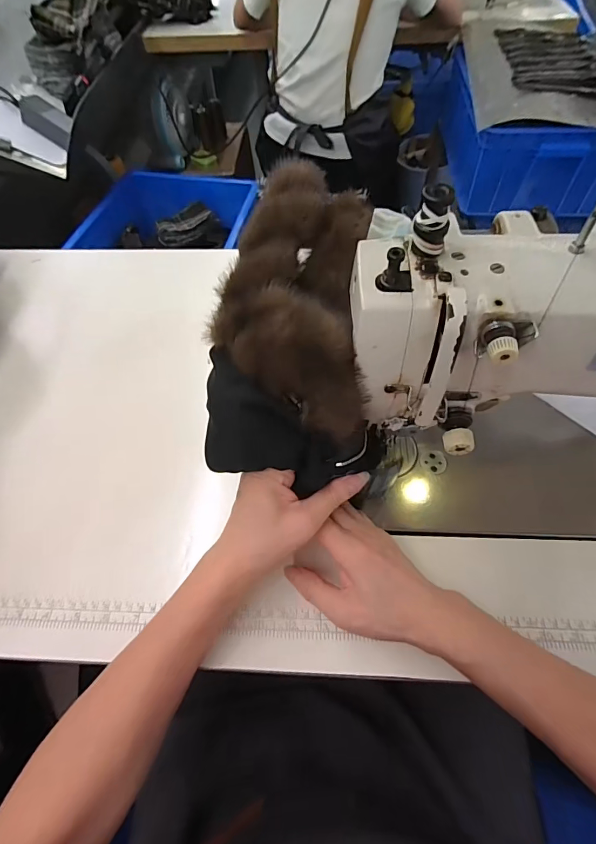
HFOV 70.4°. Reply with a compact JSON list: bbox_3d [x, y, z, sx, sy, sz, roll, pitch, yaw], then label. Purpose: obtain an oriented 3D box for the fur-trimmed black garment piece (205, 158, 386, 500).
[{"bbox_3d":[-0.001,-0.063,0.322,0.120,0.090,0.244,-2,94,22],"label":"fur-trimmed black garment piece"}]

